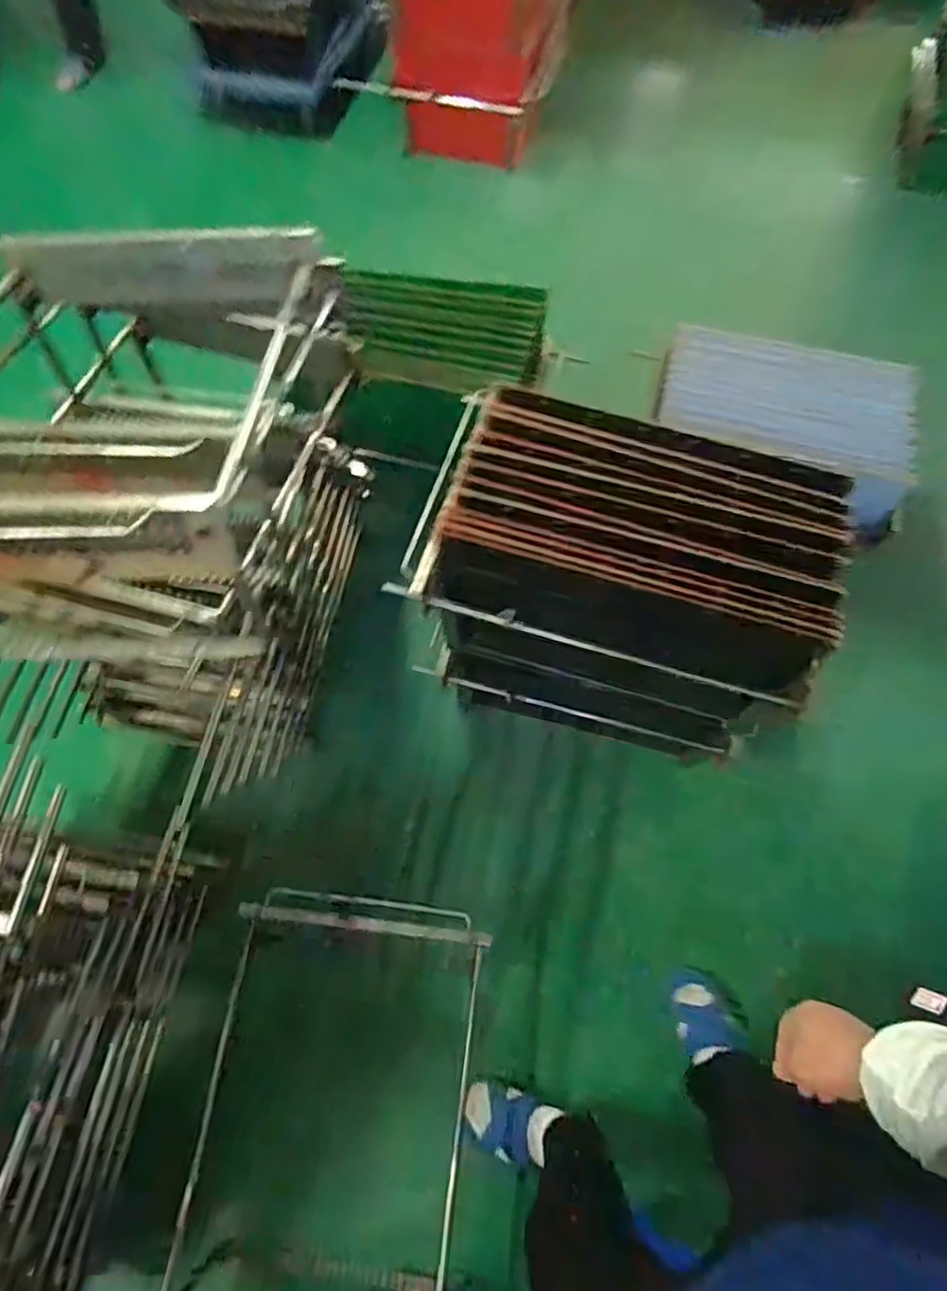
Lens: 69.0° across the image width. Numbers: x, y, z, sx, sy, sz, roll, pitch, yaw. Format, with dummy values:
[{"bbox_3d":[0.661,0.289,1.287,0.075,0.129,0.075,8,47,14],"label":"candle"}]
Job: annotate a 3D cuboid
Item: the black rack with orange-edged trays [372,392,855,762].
[{"bbox_3d":[0.232,-0.076,1.240,0.605,0.666,0.371,17,68,7],"label":"black rack with orange-edged trays"}]

